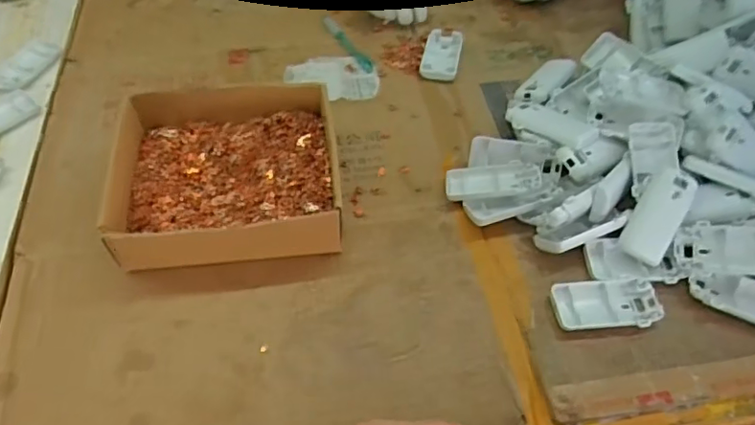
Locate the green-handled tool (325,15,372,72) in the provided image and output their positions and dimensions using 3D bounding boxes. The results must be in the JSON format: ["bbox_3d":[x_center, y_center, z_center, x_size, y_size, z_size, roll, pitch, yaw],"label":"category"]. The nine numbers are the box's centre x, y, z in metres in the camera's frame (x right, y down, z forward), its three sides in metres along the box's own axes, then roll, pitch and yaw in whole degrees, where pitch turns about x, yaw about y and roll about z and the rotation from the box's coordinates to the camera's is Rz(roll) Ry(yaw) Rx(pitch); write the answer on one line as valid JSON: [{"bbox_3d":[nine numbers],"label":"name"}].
[{"bbox_3d":[-0.038,-0.224,0.755,0.019,0.009,0.124,-24,58,-21],"label":"green-handled tool"}]

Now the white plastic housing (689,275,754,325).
[{"bbox_3d":[0.342,0.082,0.534,0.094,0.018,0.047,16,54,10],"label":"white plastic housing"}]

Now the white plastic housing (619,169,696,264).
[{"bbox_3d":[0.272,0.002,0.552,0.041,0.018,0.093,25,97,15],"label":"white plastic housing"}]

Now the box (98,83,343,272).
[{"bbox_3d":[-0.153,-0.039,0.571,0.220,0.067,0.200,-5,53,-7],"label":"box"}]

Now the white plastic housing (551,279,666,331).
[{"bbox_3d":[0.210,0.086,0.526,0.096,0.021,0.047,1,53,-4],"label":"white plastic housing"}]

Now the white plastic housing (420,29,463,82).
[{"bbox_3d":[0.082,-0.203,0.728,0.046,0.013,0.097,11,53,5],"label":"white plastic housing"}]

